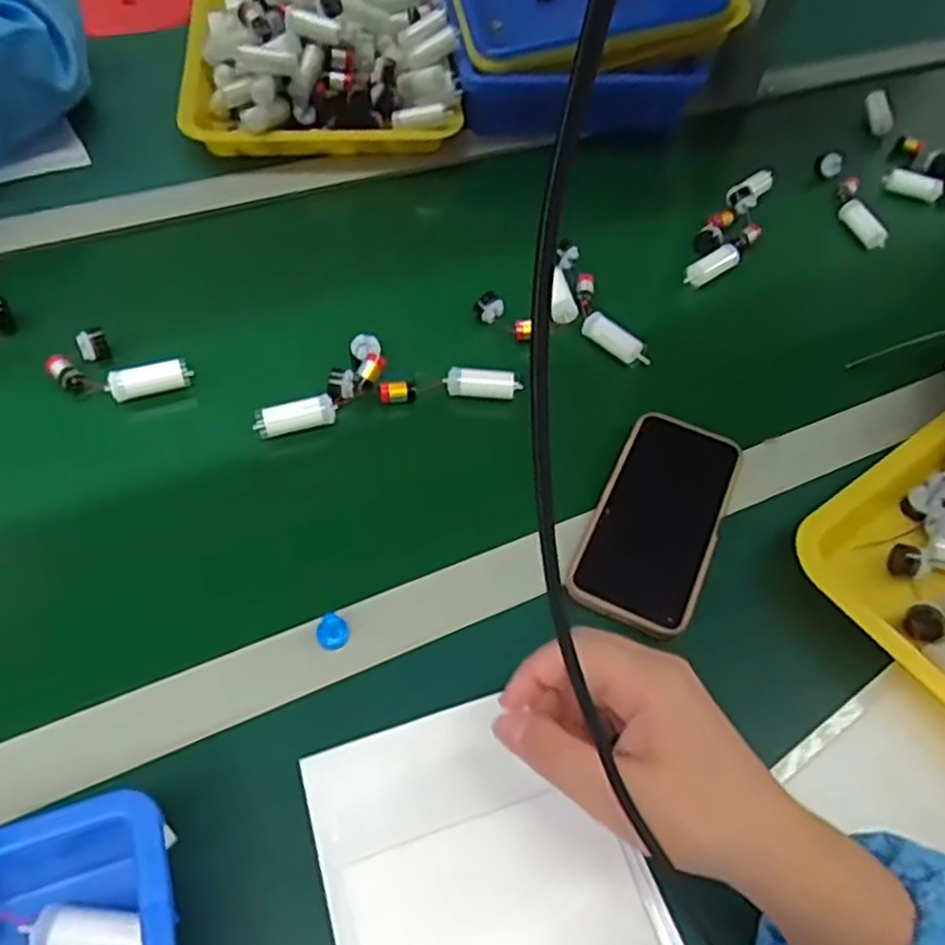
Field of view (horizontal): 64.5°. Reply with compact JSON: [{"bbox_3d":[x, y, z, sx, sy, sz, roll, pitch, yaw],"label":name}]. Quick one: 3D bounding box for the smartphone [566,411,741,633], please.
[{"bbox_3d":[0.122,0.028,0.490,0.075,0.015,0.161,23,57,10],"label":"smartphone"}]

